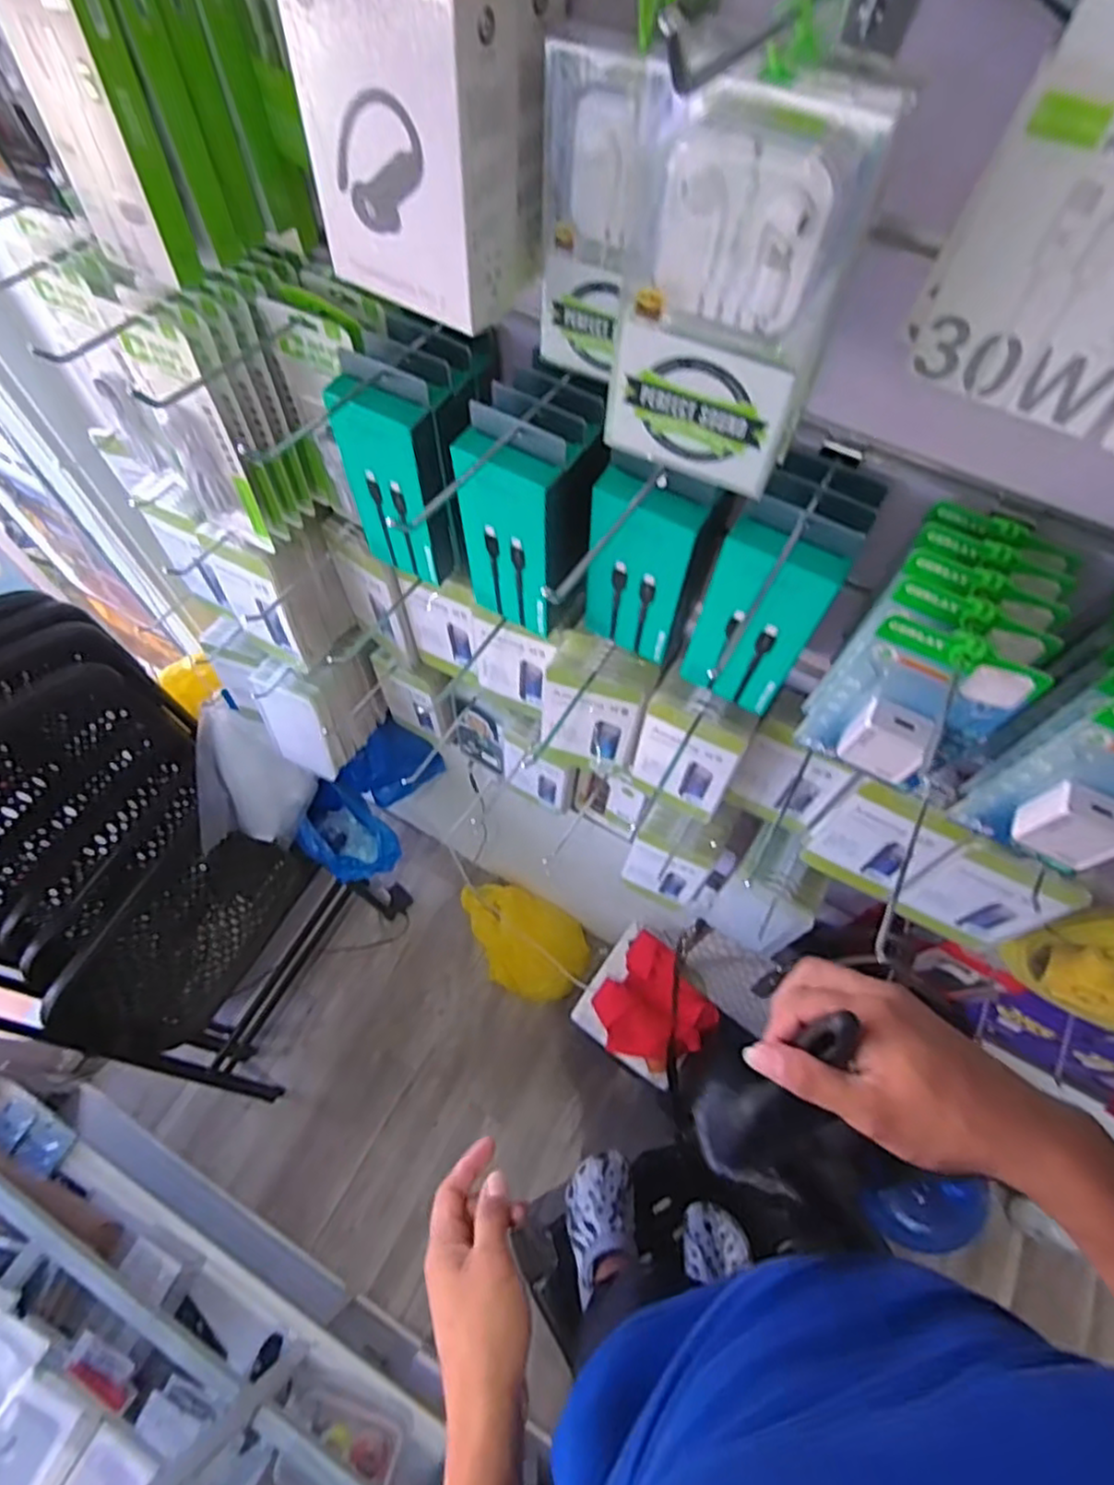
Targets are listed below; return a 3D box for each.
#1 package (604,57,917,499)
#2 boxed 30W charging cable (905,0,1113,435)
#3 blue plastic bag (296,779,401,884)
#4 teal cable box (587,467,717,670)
[{"bbox_3d":[0.066,-0.170,0.271,0.085,0.133,0.021,24,64,10],"label":"package"},{"bbox_3d":[0.194,-0.185,0.250,0.083,0.116,0.022,33,66,14],"label":"boxed 30W charging cable"},{"bbox_3d":[-0.372,0.164,1.221,0.176,0.124,0.134,31,66,14],"label":"blue plastic bag"},{"bbox_3d":[0.056,-0.113,0.477,0.072,0.157,0.024,21,64,9],"label":"teal cable box"}]

